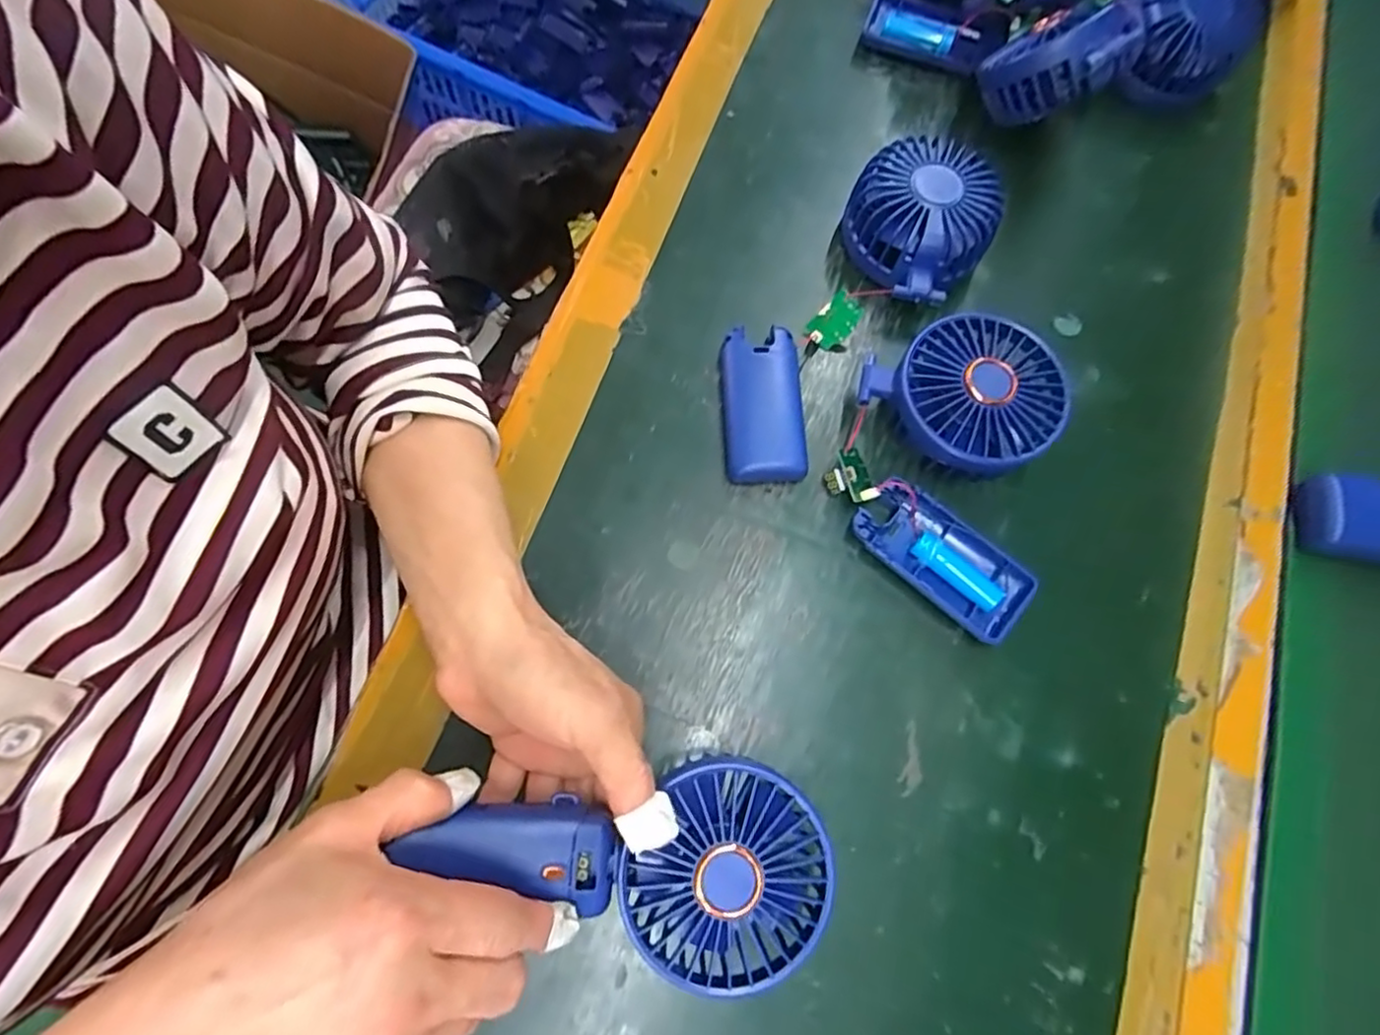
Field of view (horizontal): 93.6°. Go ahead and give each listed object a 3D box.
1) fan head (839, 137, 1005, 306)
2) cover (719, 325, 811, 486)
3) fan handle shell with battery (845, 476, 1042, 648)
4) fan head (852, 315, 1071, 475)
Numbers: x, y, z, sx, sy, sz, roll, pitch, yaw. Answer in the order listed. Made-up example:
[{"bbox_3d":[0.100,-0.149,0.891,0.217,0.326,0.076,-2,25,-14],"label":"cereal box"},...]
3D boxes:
[{"bbox_3d":[0.134,-0.172,0.385,0.080,0.049,0.085,1,72,-2],"label":"fan head"},{"bbox_3d":[0.040,-0.062,0.365,0.044,0.016,0.090,-2,73,-3],"label":"cover"},{"bbox_3d":[0.132,0.022,0.344,0.093,0.016,0.047,40,75,10],"label":"fan handle shell with battery"},{"bbox_3d":[0.150,-0.065,0.355,0.085,0.049,0.090,1,72,-2],"label":"fan head"}]

